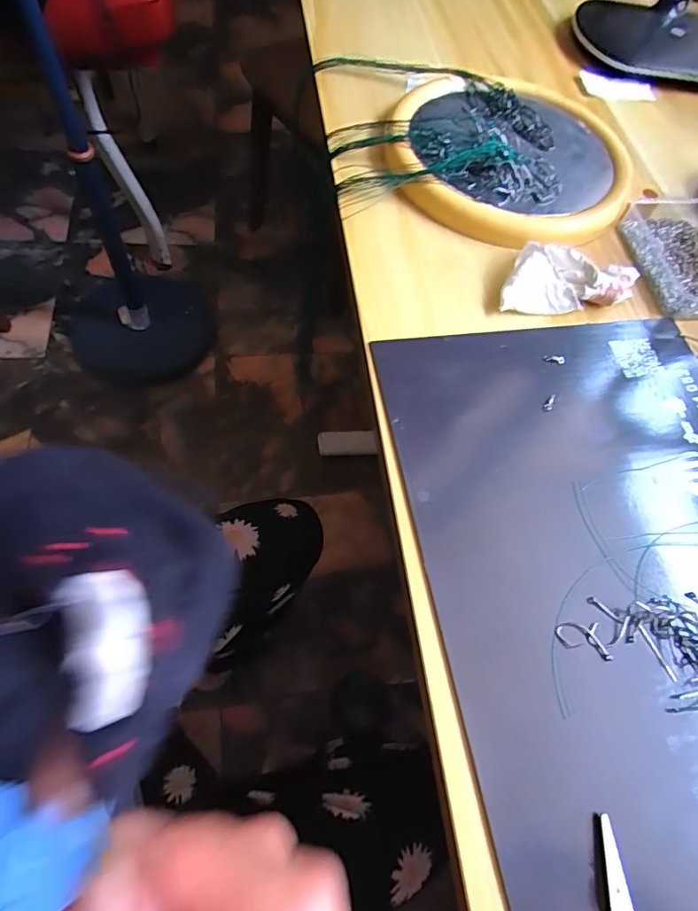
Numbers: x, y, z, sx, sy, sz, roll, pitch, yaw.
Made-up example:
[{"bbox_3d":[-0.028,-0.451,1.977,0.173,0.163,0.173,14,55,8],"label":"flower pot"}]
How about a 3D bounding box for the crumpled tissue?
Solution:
[{"bbox_3d":[0.136,-0.112,0.311,0.086,0.021,0.039,-2,63,-10],"label":"crumpled tissue"}]

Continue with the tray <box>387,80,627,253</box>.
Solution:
[{"bbox_3d":[0.118,-0.227,0.364,0.177,0.030,0.181,36,64,10],"label":"tray"}]

